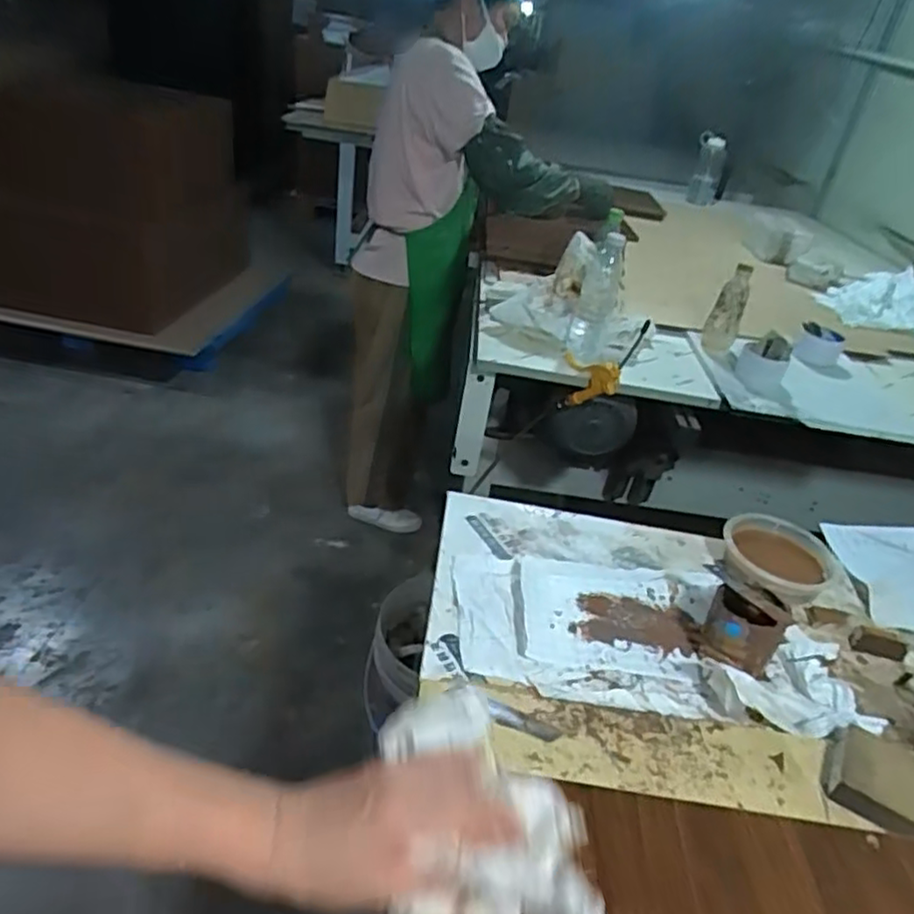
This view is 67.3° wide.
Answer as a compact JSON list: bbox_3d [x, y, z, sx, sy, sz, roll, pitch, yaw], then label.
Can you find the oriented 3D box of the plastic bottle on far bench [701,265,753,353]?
[{"bbox_3d":[0.521,-0.278,1.328,0.061,0.169,0.049,21,34,17],"label":"plastic bottle on far bench"}]

